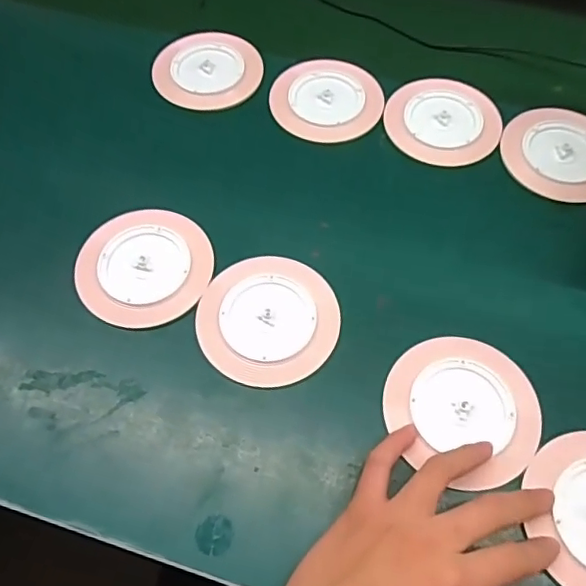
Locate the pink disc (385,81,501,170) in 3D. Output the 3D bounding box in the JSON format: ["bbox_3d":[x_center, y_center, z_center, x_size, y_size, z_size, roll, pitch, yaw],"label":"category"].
[{"bbox_3d":[0.132,-0.153,0.494,0.096,0.008,0.094,0,61,1],"label":"pink disc"}]

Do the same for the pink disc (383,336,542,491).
[{"bbox_3d":[0.112,0.077,0.372,0.099,0.007,0.095,0,61,1],"label":"pink disc"}]

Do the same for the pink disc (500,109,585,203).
[{"bbox_3d":[0.224,-0.120,0.476,0.088,0.008,0.096,0,61,1],"label":"pink disc"}]

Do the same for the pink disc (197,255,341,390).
[{"bbox_3d":[-0.018,0.018,0.404,0.096,0.005,0.101,0,61,1],"label":"pink disc"}]

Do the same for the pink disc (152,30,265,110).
[{"bbox_3d":[-0.082,-0.210,0.527,0.099,0.015,0.091,0,61,1],"label":"pink disc"}]

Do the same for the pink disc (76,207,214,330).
[{"bbox_3d":[-0.112,-0.021,0.422,0.097,0.010,0.096,0,61,1],"label":"pink disc"}]

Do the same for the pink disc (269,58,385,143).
[{"bbox_3d":[0.031,-0.175,0.504,0.098,0.013,0.086,4,61,3],"label":"pink disc"}]

